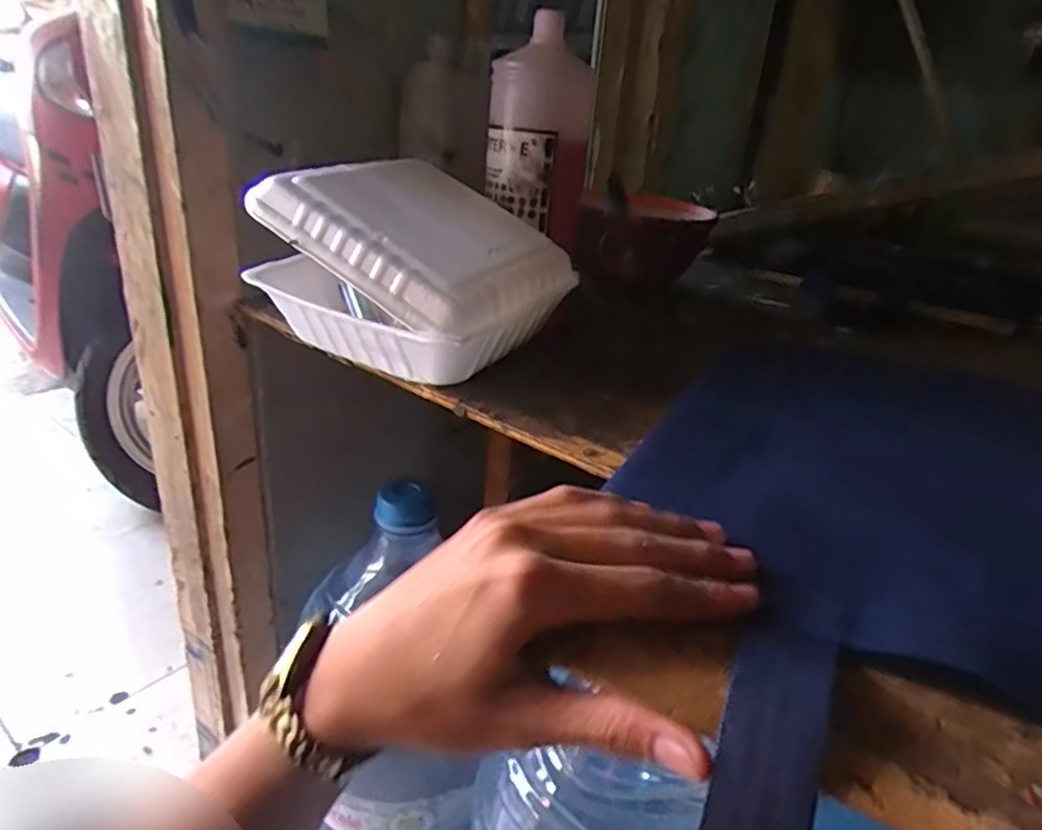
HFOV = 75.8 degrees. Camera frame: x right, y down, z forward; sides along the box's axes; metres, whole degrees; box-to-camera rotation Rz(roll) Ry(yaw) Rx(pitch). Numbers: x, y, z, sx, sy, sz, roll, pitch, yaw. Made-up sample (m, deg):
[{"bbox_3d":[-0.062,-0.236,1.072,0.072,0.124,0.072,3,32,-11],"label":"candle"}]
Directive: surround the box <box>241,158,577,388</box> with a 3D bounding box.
[{"bbox_3d":[-0.079,-0.105,0.467,0.184,0.119,0.148,14,26,21],"label":"box"}]

